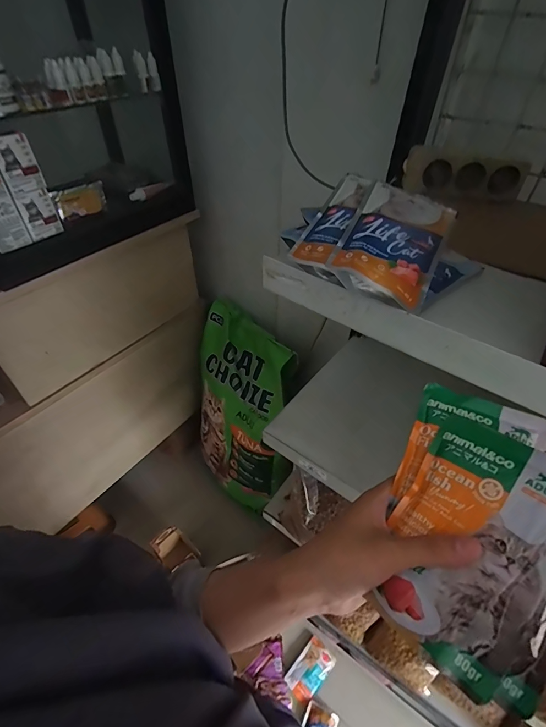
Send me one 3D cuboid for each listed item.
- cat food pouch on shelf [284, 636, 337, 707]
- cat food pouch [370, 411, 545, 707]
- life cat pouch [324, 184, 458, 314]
[{"bbox_3d":[0.114,0.929,1.094,0.091,0.023,0.149,35,54,29],"label":"cat food pouch on shelf"},{"bbox_3d":[0.129,0.111,0.237,0.090,0.016,0.145,27,77,40],"label":"cat food pouch"},{"bbox_3d":[0.112,-0.113,0.330,0.084,0.021,0.129,30,65,2],"label":"life cat pouch"}]

